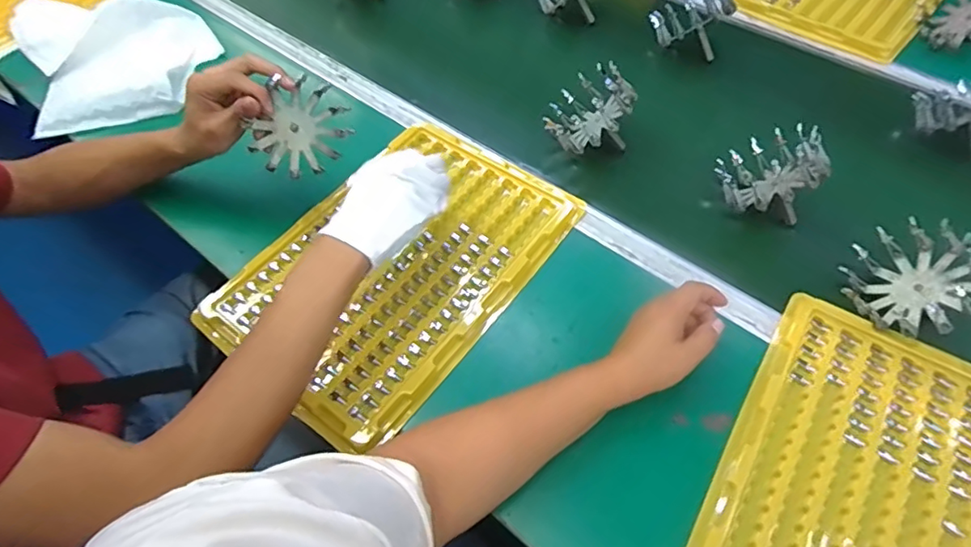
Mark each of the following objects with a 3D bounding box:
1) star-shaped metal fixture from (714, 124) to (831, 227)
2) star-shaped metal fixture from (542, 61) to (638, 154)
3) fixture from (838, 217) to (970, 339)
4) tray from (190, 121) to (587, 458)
[{"bbox_3d":[0.317,-0.114,0.635,0.090,0.097,0.110,-12,56,-7],"label":"star-shaped metal fixture"},{"bbox_3d":[0.132,-0.202,0.683,0.092,0.084,0.095,34,62,22],"label":"star-shaped metal fixture"},{"bbox_3d":[0.419,0.000,0.543,0.091,0.080,0.102,-34,61,-21],"label":"fixture"},{"bbox_3d":[-0.095,-0.014,0.617,0.253,0.024,0.369,33,62,21],"label":"tray"}]

